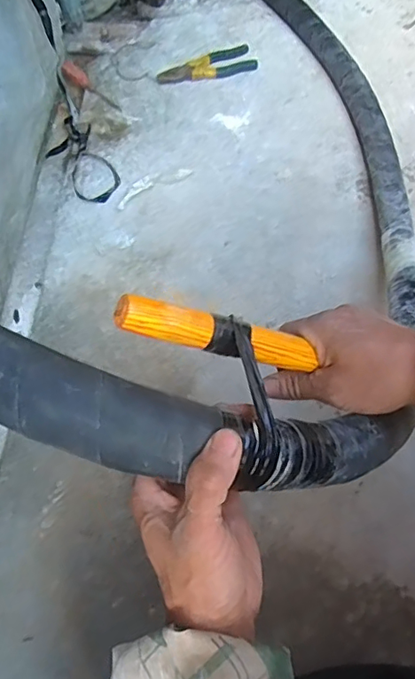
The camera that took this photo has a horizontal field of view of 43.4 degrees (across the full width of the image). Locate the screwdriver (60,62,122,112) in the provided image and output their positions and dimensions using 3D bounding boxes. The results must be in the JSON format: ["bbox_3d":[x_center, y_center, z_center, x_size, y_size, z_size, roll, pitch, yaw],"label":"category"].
[{"bbox_3d":[-0.216,-0.471,0.979,0.137,0.022,0.027,39,70,2],"label":"screwdriver"}]

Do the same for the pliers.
[{"bbox_3d":[-0.003,-0.528,1.003,0.192,0.020,0.065,-16,67,-9],"label":"pliers"}]

